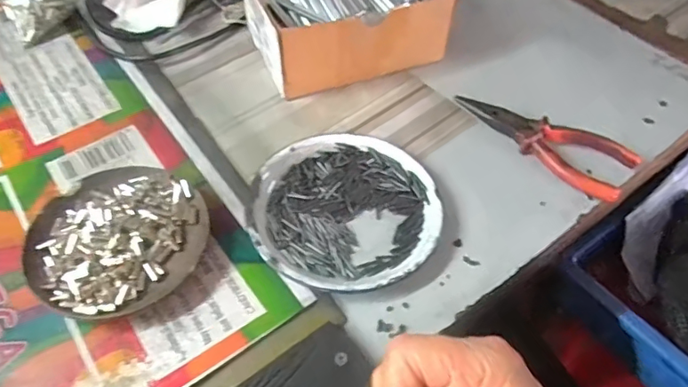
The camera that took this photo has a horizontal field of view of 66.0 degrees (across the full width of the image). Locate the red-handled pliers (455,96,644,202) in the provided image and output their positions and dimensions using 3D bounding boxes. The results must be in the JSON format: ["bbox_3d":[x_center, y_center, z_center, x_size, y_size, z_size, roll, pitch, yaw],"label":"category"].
[{"bbox_3d":[0.162,-0.047,0.430,0.052,0.021,0.143,-35,61,-25],"label":"red-handled pliers"}]

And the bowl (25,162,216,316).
[{"bbox_3d":[-0.150,0.028,0.354,0.108,0.024,0.109,1,53,-2],"label":"bowl"}]

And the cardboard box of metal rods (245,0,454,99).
[{"bbox_3d":[-0.001,-0.165,0.480,0.166,0.070,0.129,-12,54,-11],"label":"cardboard box of metal rods"}]

